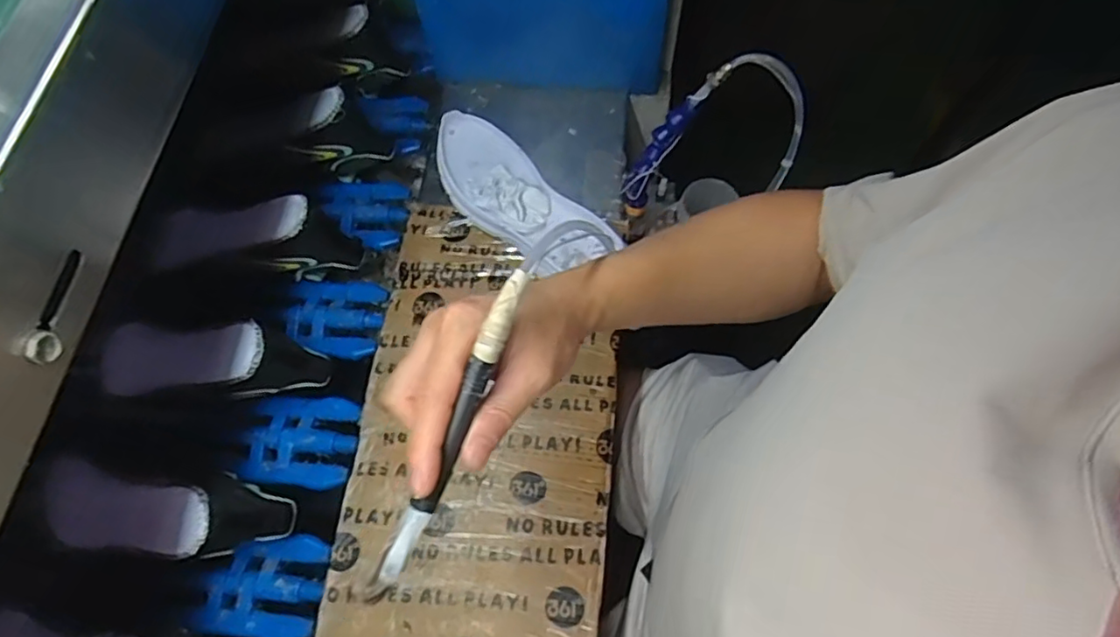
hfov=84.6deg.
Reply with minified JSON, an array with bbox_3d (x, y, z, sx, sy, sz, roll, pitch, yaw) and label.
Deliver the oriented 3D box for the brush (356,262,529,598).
[{"bbox_3d":[-0.055,0.060,0.311,0.013,0.012,0.179,24,91,11],"label":"brush"}]

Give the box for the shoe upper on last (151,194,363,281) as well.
[{"bbox_3d":[-0.345,-0.084,0.709,0.222,0.105,0.083,-6,59,19],"label":"shoe upper on last"}]

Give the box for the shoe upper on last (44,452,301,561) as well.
[{"bbox_3d":[-0.370,0.174,0.565,0.219,0.089,0.073,5,66,2],"label":"shoe upper on last"}]

